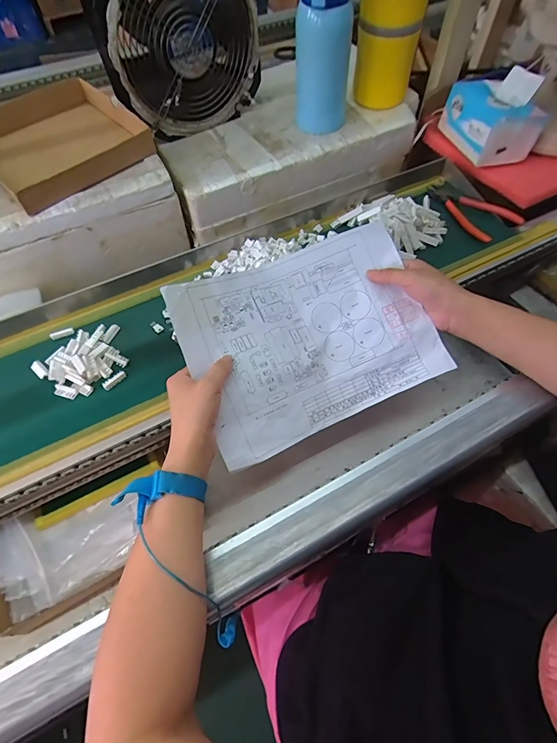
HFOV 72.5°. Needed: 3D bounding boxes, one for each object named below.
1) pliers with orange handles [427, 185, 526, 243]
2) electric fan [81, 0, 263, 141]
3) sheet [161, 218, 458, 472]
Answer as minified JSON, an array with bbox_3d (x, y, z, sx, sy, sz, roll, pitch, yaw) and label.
[{"bbox_3d":[0.288,-0.249,0.584,0.153,0.019,0.074,40,68,22],"label":"pliers with orange handles"},{"bbox_3d":[-0.158,-0.507,0.572,0.224,0.237,0.133,-27,62,-14],"label":"electric fan"},{"bbox_3d":[0.038,-0.039,0.437,0.275,0.048,0.207,-23,88,-11],"label":"sheet"}]

